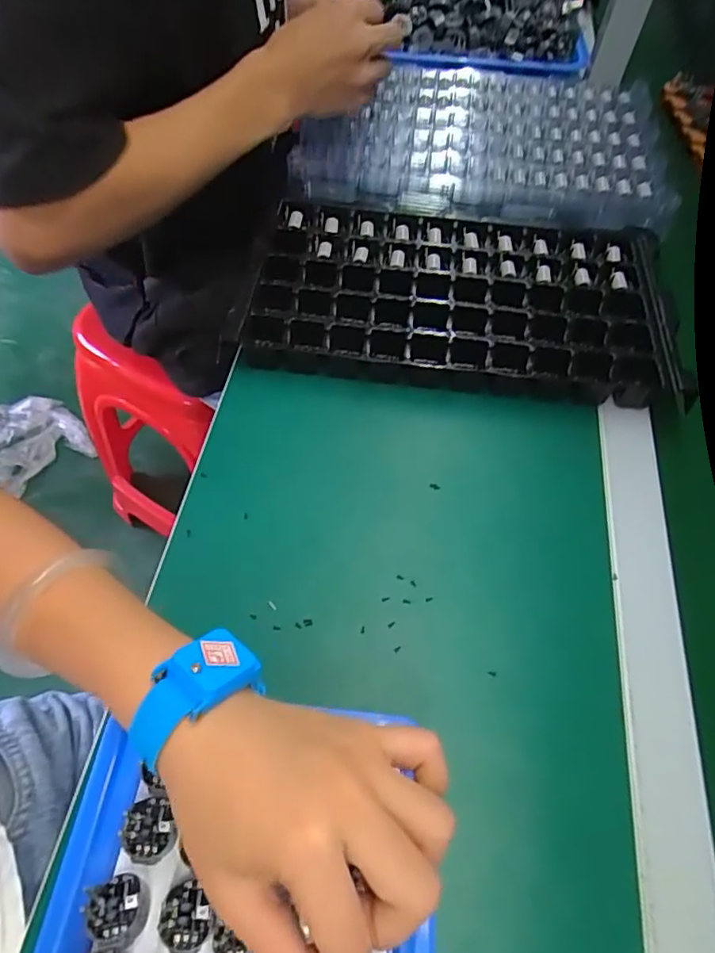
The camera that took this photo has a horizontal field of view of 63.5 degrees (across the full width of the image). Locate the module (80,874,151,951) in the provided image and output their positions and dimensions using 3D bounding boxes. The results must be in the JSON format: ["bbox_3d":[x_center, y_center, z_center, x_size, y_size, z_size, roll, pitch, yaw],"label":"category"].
[{"bbox_3d":[-0.113,0.204,0.270,0.028,0.004,0.027,-13,64,-7],"label":"module"}]

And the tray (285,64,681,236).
[{"bbox_3d":[0.127,-0.360,0.594,0.355,0.021,0.246,6,56,0],"label":"tray"}]

